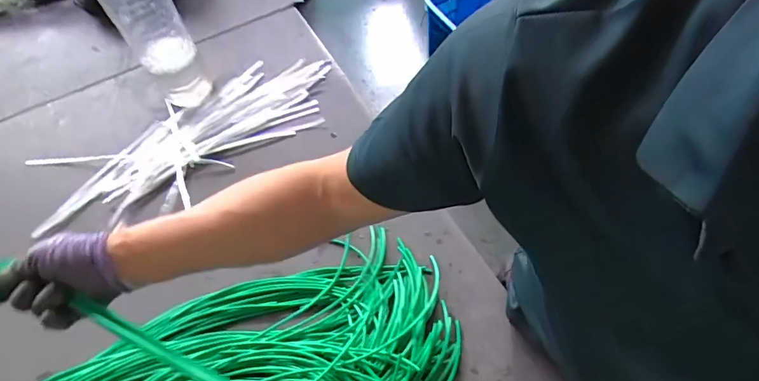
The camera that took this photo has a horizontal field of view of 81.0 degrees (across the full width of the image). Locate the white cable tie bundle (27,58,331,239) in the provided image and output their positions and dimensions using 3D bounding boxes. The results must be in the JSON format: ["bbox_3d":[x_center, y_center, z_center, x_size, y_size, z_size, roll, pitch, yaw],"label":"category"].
[{"bbox_3d":[-0.346,-0.110,0.821,0.547,0.034,0.225,-33,62,-15],"label":"white cable tie bundle"}]

